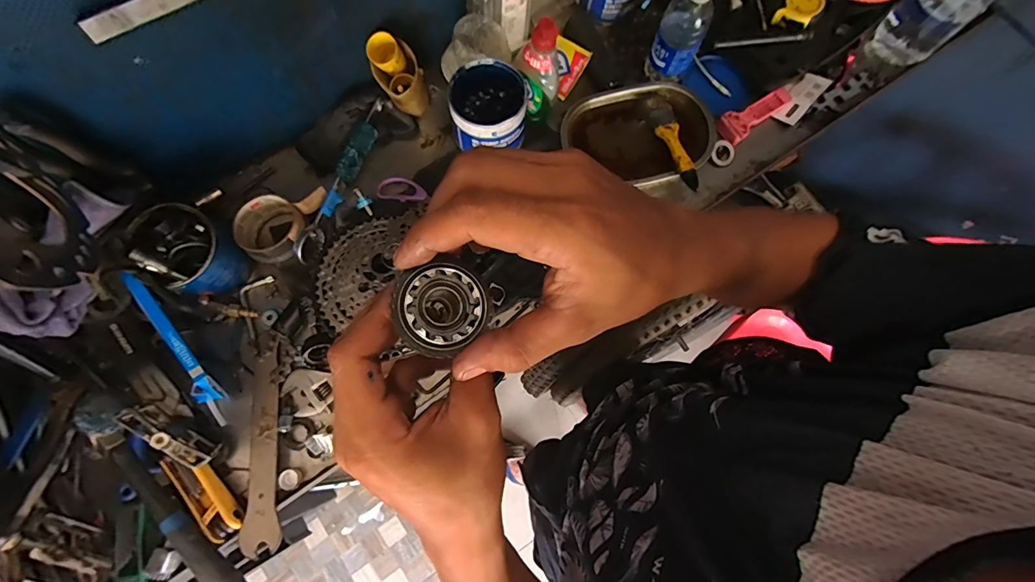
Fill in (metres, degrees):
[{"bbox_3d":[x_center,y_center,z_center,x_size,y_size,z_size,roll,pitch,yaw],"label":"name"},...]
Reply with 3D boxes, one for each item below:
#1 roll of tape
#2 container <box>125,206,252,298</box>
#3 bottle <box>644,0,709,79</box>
[{"bbox_3d":[-0.322,-0.096,0.597,0.091,0.048,0.121,23,79,4],"label":"roll of tape"},{"bbox_3d":[-0.412,-0.050,0.555,0.098,0.099,0.094,31,79,5],"label":"container"},{"bbox_3d":[0.229,-0.365,0.601,0.064,0.153,0.061,26,79,4],"label":"bottle"}]

